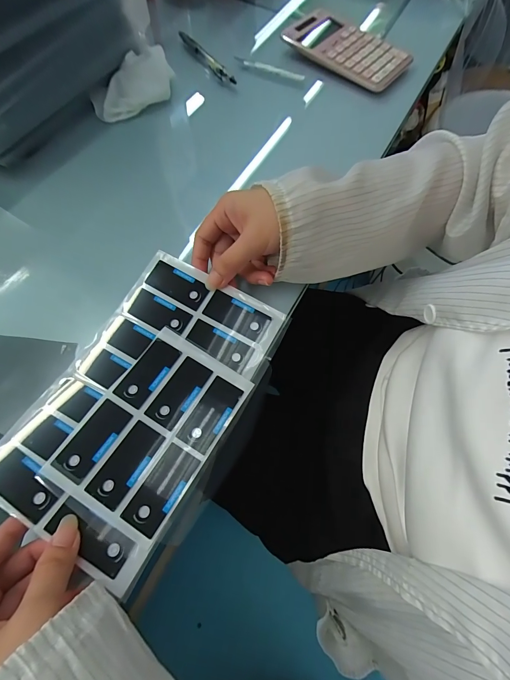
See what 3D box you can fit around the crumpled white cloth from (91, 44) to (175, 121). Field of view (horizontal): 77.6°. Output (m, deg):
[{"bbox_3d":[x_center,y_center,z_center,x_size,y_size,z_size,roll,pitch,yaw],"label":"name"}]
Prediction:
[{"bbox_3d":[-0.157,-0.336,0.418,0.069,0.026,0.127,39,73,9],"label":"crumpled white cloth"}]

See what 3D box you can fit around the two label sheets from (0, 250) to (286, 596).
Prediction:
[{"bbox_3d":[-0.089,0.040,0.262,0.141,0.013,0.229,28,69,10],"label":"two label sheets"}]

